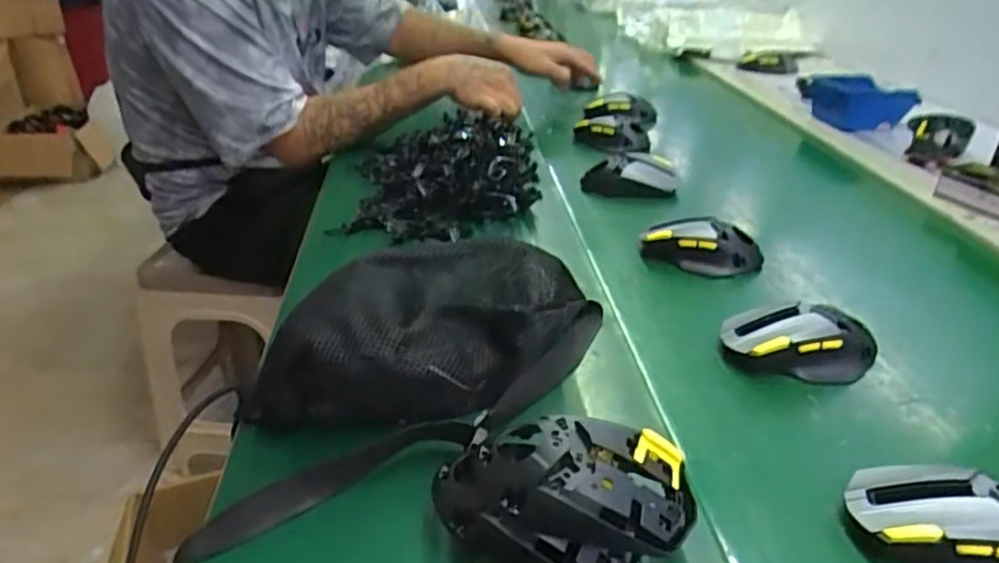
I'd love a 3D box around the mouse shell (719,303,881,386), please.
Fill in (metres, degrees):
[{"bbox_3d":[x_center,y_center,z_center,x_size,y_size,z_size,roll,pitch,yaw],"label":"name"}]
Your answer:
[{"bbox_3d":[0.236,0.044,0.525,0.116,0.036,0.065,-3,31,6],"label":"mouse shell"}]

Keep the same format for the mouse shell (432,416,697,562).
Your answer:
[{"bbox_3d":[0.032,0.119,0.367,0.141,0.071,0.071,-1,31,9],"label":"mouse shell"}]

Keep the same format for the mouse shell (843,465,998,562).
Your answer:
[{"bbox_3d":[0.252,0.139,0.366,0.112,0.039,0.060,10,34,25],"label":"mouse shell"}]

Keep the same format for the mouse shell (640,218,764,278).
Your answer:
[{"bbox_3d":[0.197,-0.034,0.662,0.118,0.040,0.051,5,32,18],"label":"mouse shell"}]

